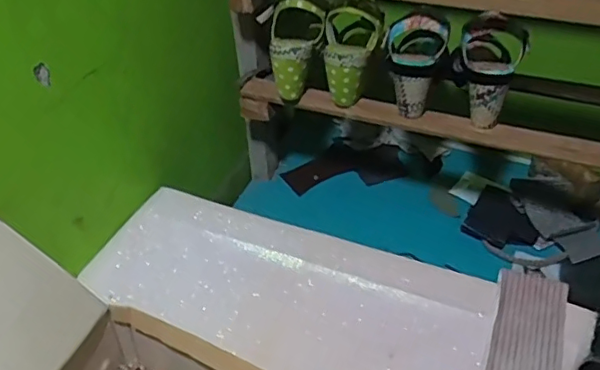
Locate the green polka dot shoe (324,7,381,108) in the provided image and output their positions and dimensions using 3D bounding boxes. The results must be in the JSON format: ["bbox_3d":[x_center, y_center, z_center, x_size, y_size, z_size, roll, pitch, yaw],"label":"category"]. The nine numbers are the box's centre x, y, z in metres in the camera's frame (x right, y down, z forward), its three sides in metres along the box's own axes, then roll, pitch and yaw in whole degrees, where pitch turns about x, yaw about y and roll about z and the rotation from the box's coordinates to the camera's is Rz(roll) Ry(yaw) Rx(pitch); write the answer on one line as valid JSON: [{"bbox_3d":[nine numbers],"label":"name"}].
[{"bbox_3d":[0.073,-0.183,0.816,0.078,0.127,0.075,5,40,8],"label":"green polka dot shoe"}]

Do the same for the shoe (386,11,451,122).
[{"bbox_3d":[0.160,-0.168,0.791,0.082,0.128,0.085,4,40,8],"label":"shoe"}]

